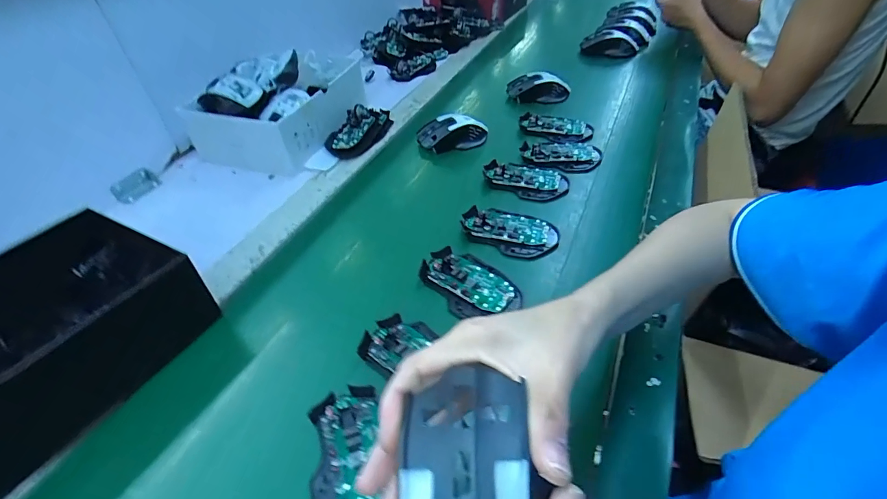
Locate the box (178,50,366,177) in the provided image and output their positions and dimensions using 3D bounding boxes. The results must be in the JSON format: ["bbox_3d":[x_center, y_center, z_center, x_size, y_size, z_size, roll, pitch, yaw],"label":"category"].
[{"bbox_3d":[-0.277,-0.240,0.719,0.204,0.086,0.239,10,46,18],"label":"box"}]

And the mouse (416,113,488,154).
[{"bbox_3d":[0.015,-0.187,0.678,0.110,0.039,0.057,-7,44,1],"label":"mouse"}]

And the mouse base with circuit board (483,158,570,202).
[{"bbox_3d":[0.114,-0.100,0.592,0.117,0.018,0.069,10,46,17],"label":"mouse base with circuit board"}]

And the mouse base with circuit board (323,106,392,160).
[{"bbox_3d":[-0.141,-0.207,0.709,0.071,0.037,0.148,18,50,25],"label":"mouse base with circuit board"}]

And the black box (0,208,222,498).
[{"bbox_3d":[-0.387,0.075,0.397,0.202,0.089,0.228,17,49,24],"label":"black box"}]

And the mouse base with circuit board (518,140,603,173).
[{"bbox_3d":[0.175,-0.143,0.636,0.114,0.013,0.075,10,47,18],"label":"mouse base with circuit board"}]

